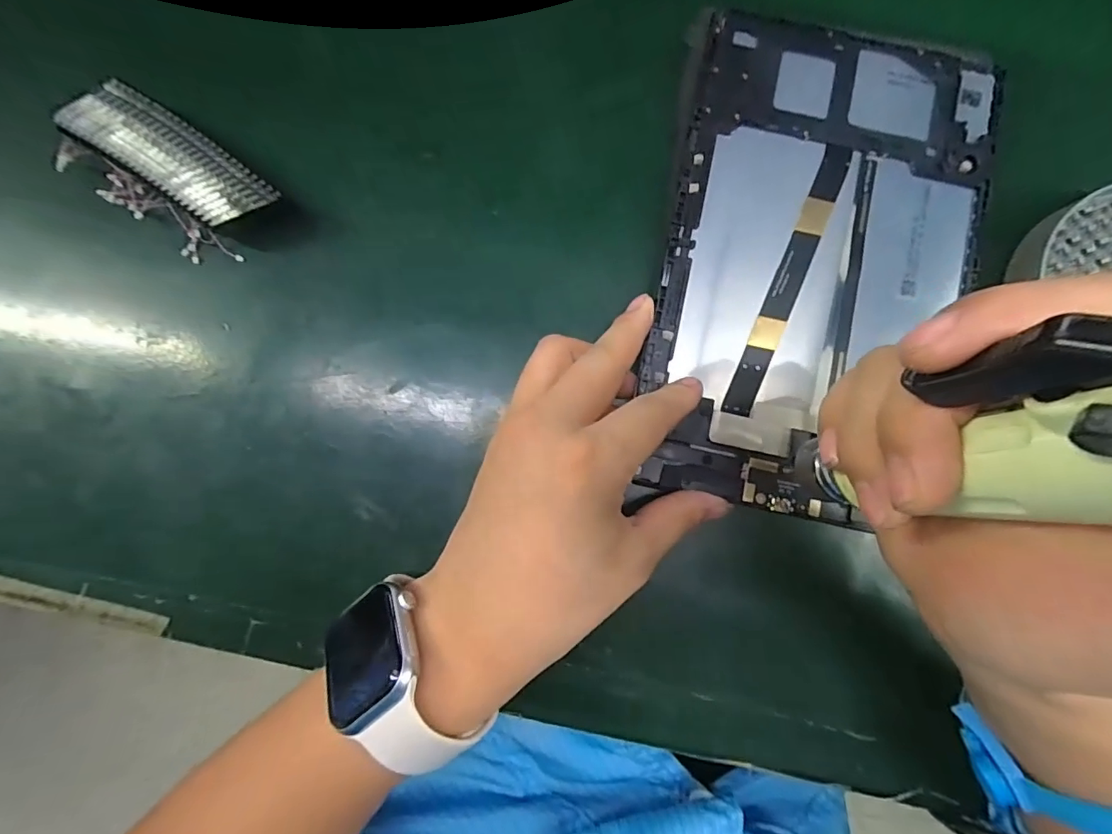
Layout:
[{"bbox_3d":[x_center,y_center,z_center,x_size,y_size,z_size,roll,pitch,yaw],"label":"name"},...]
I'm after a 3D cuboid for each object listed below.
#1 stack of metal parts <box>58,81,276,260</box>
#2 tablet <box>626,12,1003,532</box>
[{"bbox_3d":[-0.185,-0.114,0.239,0.102,0.024,0.050,36,86,1],"label":"stack of metal parts"},{"bbox_3d":[0.127,-0.074,0.243,0.147,0.006,0.241,11,86,-1],"label":"tablet"}]

